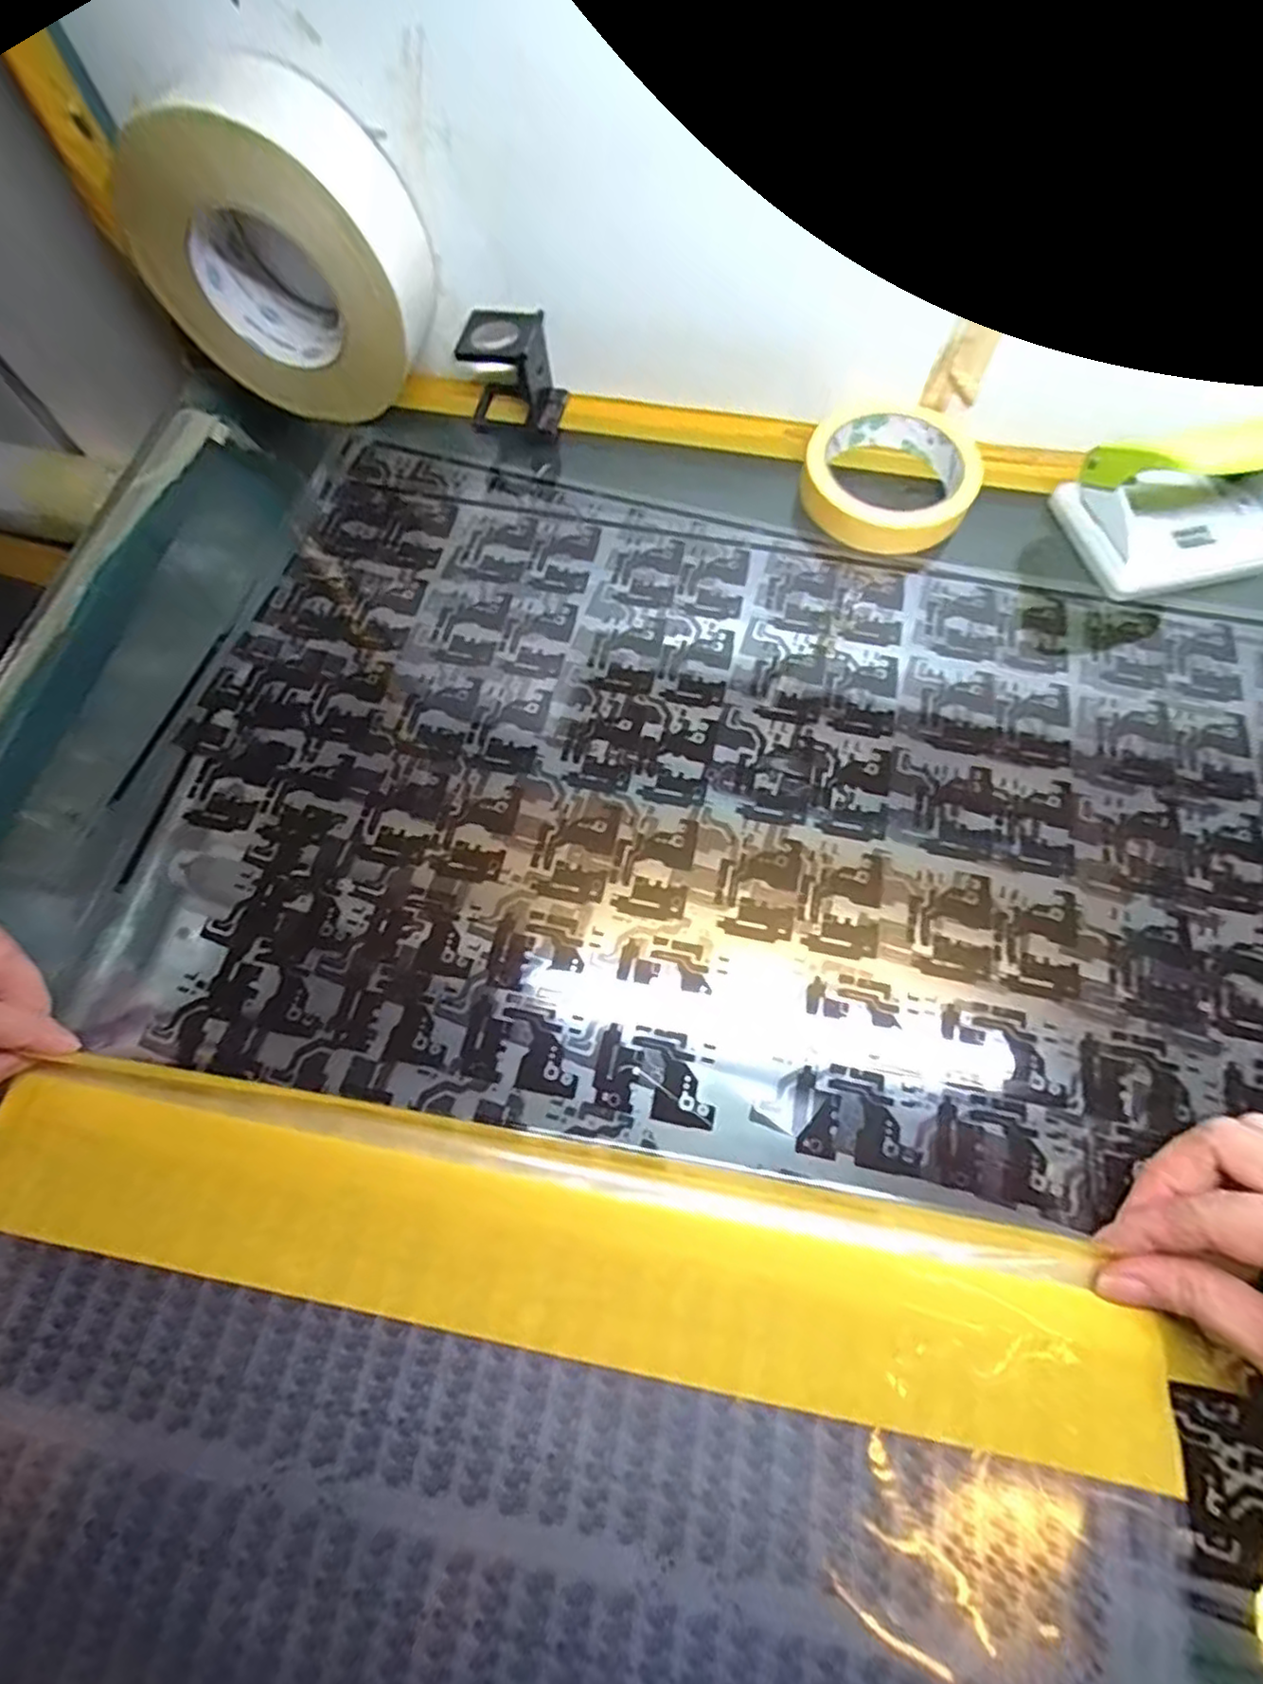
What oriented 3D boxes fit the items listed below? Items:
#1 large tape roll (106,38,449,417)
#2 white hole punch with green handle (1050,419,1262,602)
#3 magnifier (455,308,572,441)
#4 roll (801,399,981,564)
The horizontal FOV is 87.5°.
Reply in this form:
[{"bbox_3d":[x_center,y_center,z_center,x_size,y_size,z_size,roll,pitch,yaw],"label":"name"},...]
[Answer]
[{"bbox_3d":[-0.181,-0.307,0.357,0.135,0.137,0.065,5,69,3],"label":"large tape roll"},{"bbox_3d":[0.300,-0.187,0.347,0.109,0.062,0.080,-15,69,-5],"label":"white hole punch with green handle"},{"bbox_3d":[-0.071,-0.283,0.398,0.056,0.055,0.045,15,70,7],"label":"magnifier"},{"bbox_3d":[0.149,-0.214,0.381,0.094,0.024,0.094,0,69,1],"label":"roll"}]

